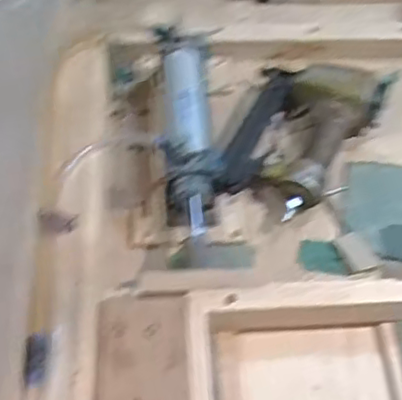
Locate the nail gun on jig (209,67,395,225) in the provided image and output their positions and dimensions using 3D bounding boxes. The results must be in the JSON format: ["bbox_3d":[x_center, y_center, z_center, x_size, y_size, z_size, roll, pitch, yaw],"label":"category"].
[{"bbox_3d":[0.122,-0.085,0.769,0.137,0.067,0.245,23,56,13],"label":"nail gun on jig"}]

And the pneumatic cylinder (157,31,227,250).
[{"bbox_3d":[-0.013,-0.078,0.736,0.071,0.072,0.286,-5,54,-6],"label":"pneumatic cylinder"}]

